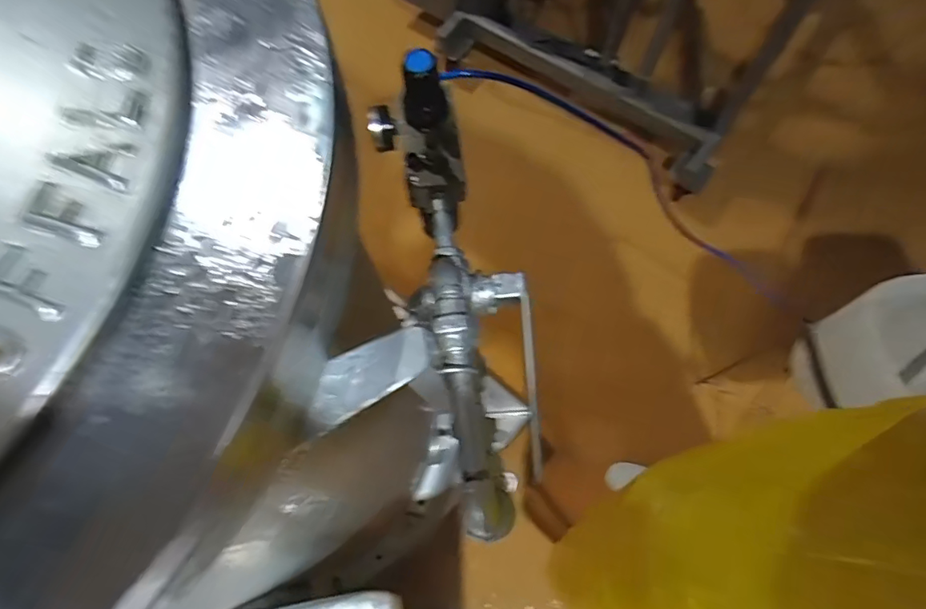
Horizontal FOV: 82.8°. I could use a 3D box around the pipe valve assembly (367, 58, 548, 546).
[{"bbox_3d":[0.001,-0.030,0.489,0.105,0.102,0.434,-13,70,-3],"label":"pipe valve assembly"}]

